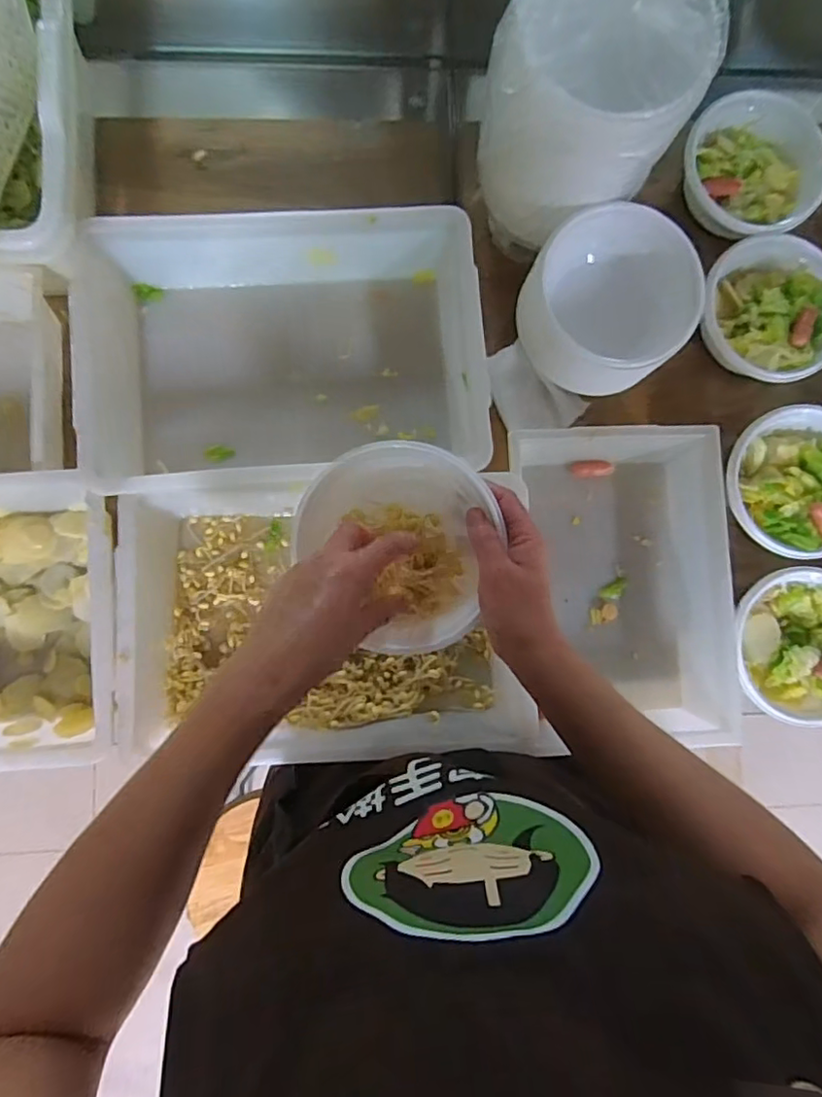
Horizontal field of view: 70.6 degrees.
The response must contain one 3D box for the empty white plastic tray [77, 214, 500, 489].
[{"bbox_3d":[-0.130,-0.204,0.621,0.401,0.089,0.272,-5,86,-4],"label":"empty white plastic tray"}]

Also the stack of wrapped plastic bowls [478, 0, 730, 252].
[{"bbox_3d":[0.162,-0.405,0.538,0.169,0.206,0.159,-44,90,-5],"label":"stack of wrapped plastic bowls"}]

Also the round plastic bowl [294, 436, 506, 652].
[{"bbox_3d":[-0.009,-0.001,0.472,0.153,0.073,0.164,-42,89,-5],"label":"round plastic bowl"}]

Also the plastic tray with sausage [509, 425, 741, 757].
[{"bbox_3d":[0.231,0.047,0.630,0.204,0.093,0.349,-5,86,-4],"label":"plastic tray with sausage"}]

